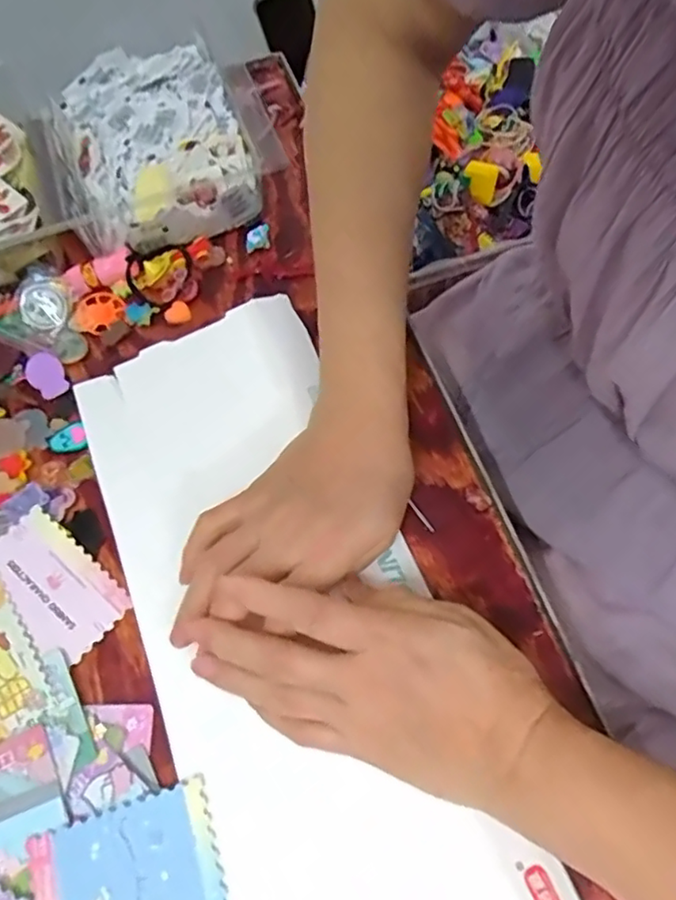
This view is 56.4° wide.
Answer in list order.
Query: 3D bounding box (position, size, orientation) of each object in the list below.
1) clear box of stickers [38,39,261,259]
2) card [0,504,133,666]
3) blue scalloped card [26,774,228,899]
[{"bbox_3d":[-0.147,-0.237,0.489,0.138,0.044,0.192,-20,65,-8],"label":"clear box of stickers"},{"bbox_3d":[-0.166,0.076,0.363,0.084,0.005,0.050,39,71,18],"label":"card"},{"bbox_3d":[-0.099,0.203,0.299,0.083,0.004,0.062,-18,65,-7],"label":"blue scalloped card"}]

